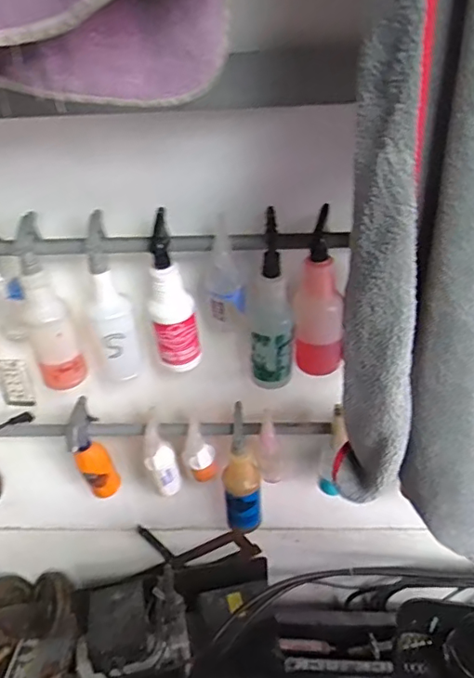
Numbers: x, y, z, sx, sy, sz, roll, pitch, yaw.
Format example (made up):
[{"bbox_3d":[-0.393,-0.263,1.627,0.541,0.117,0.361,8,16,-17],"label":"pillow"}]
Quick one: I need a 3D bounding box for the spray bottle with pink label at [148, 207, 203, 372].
[{"bbox_3d":[-0.115,-0.076,0.935,0.079,0.295,0.080,-5,30,-3],"label":"spray bottle with pink label"}]

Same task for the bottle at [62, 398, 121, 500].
[{"bbox_3d":[-0.317,0.241,1.119,0.082,0.246,0.107,-32,36,-28],"label":"bottle"}]

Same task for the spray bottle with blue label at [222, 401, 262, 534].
[{"bbox_3d":[0.012,0.293,1.117,0.081,0.310,0.072,-2,30,2],"label":"spray bottle with blue label"}]

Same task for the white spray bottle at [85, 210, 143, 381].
[{"bbox_3d":[-0.224,-0.066,0.925,0.073,0.282,0.063,-10,31,-11],"label":"white spray bottle"}]

